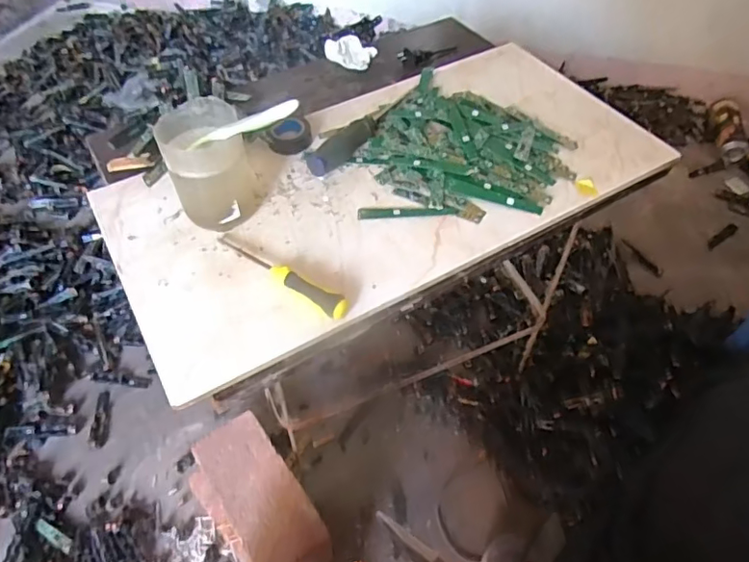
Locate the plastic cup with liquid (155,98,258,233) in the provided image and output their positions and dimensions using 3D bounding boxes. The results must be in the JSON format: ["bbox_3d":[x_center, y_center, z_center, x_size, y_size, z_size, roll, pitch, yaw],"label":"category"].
[{"bbox_3d":[-0.158,-0.107,0.532,0.072,0.101,0.077,0,50,0],"label":"plastic cup with liquid"}]

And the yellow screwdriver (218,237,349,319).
[{"bbox_3d":[-0.089,-0.010,0.509,0.154,0.019,0.020,30,56,23],"label":"yellow screwdriver"}]

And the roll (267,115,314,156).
[{"bbox_3d":[-0.098,-0.171,0.638,0.049,0.021,0.049,0,50,0],"label":"roll"}]

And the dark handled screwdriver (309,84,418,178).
[{"bbox_3d":[-0.007,-0.176,0.634,0.025,0.025,0.192,32,57,24],"label":"dark handled screwdriver"}]

